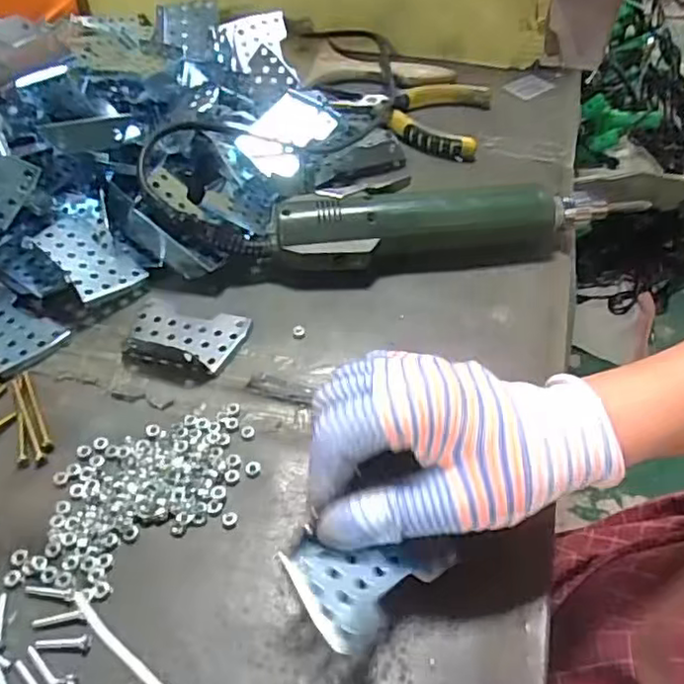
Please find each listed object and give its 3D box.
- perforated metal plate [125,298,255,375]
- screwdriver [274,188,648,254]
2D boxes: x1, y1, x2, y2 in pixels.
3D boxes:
[{"bbox_3d":[-0.095,-0.007,0.375,0.069,0.018,0.049,14,51,9],"label":"perforated metal plate"},{"bbox_3d":[0.080,-0.080,0.428,0.246,0.038,0.046,-6,51,-7],"label":"screwdriver"}]

